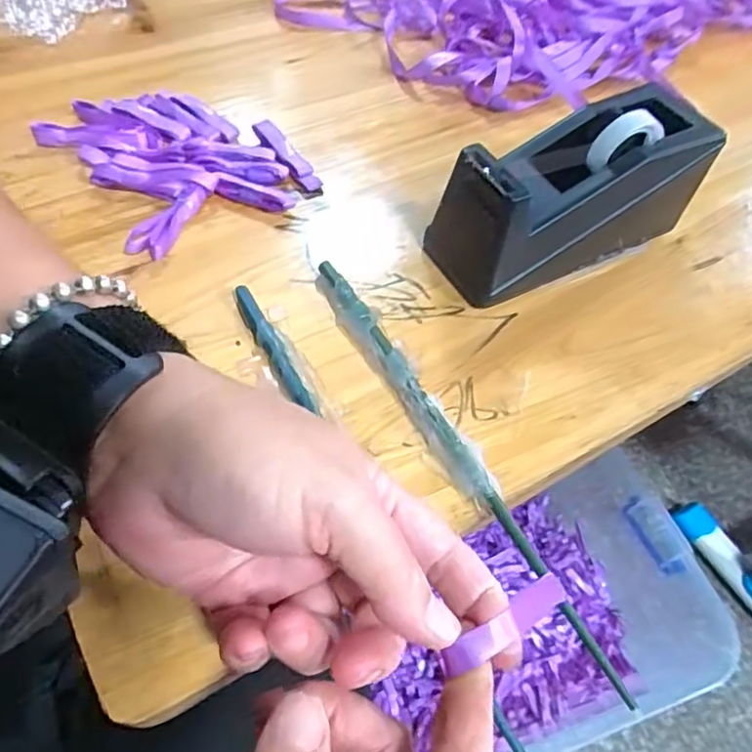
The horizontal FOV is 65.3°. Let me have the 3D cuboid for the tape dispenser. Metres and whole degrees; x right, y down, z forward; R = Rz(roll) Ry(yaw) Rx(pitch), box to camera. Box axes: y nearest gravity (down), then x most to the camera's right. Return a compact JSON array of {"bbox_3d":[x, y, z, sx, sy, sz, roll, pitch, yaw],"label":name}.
[{"bbox_3d":[0.105,-0.100,0.320,0.154,0.075,0.059,-23,60,-19],"label":"tape dispenser"}]

